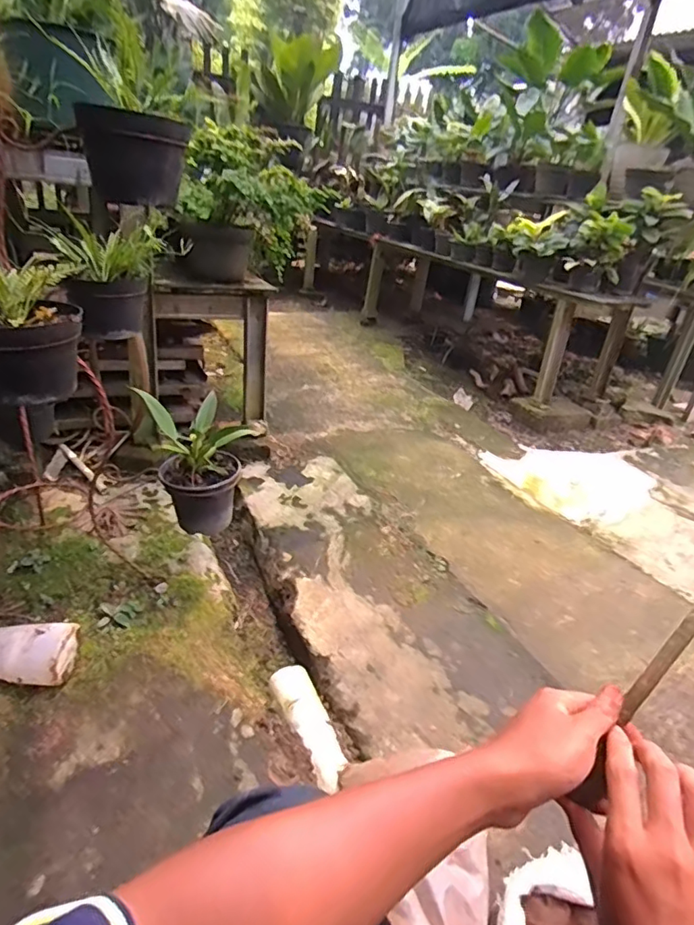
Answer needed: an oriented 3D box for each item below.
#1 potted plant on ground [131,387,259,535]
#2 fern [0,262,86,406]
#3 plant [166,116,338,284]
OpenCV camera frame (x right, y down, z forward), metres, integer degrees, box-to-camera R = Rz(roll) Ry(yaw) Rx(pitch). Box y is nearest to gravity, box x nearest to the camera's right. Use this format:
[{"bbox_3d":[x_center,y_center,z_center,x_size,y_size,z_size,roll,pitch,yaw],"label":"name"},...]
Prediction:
[{"bbox_3d":[-0.310,0.004,1.122,0.220,0.244,0.172,-3,29,-19],"label":"potted plant on ground"},{"bbox_3d":[-0.487,-0.191,0.790,0.174,0.170,0.143,-12,33,-32],"label":"fern"},{"bbox_3d":[-0.283,-0.772,1.626,0.353,0.400,0.646,14,28,12],"label":"plant"}]

